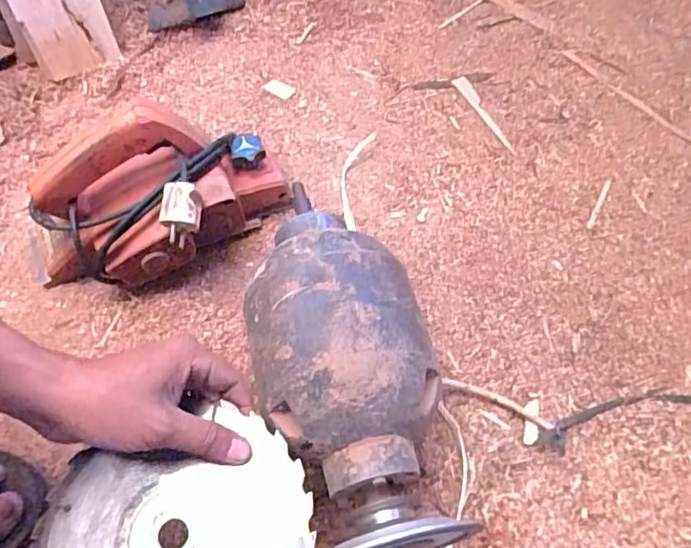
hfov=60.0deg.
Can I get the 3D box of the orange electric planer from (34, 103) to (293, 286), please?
[{"bbox_3d":[-0.183,-0.070,0.600,0.265,0.166,0.114,-19,59,-13],"label":"orange electric planer"}]

